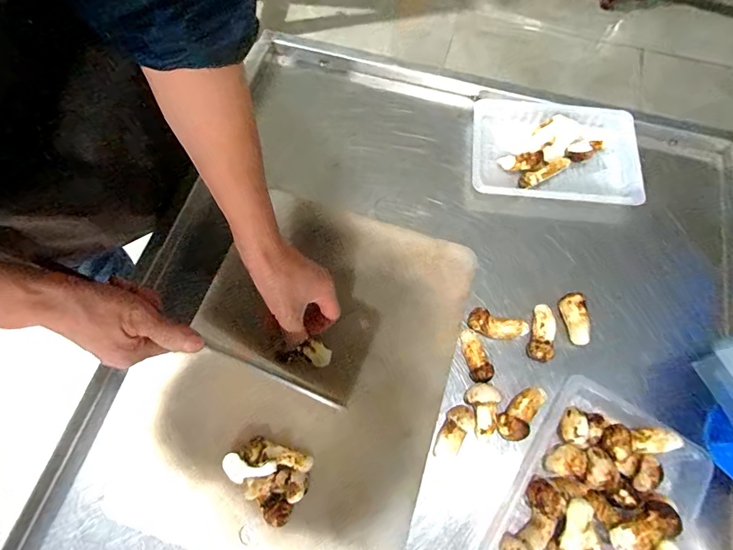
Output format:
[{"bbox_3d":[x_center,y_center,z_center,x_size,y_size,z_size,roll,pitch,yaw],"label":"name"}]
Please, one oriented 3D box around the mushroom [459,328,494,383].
[{"bbox_3d":[0.120,0.087,0.441,0.021,0.019,0.058,-10,70,-5],"label":"mushroom"}]

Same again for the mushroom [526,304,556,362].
[{"bbox_3d":[0.195,0.065,0.451,0.025,0.022,0.061,17,70,6],"label":"mushroom"}]

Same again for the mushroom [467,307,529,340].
[{"bbox_3d":[0.147,0.058,0.454,0.066,0.022,0.025,17,70,6],"label":"mushroom"}]

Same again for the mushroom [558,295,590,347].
[{"bbox_3d":[0.234,0.051,0.455,0.020,0.030,0.055,-7,69,-3],"label":"mushroom"}]

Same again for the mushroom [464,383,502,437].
[{"bbox_3d":[0.123,0.140,0.423,0.031,0.030,0.049,-12,70,-5],"label":"mushroom"}]

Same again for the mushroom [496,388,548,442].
[{"bbox_3d":[0.162,0.143,0.421,0.064,0.028,0.030,-40,74,-14],"label":"mushroom"}]

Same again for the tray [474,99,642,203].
[{"bbox_3d":[0.248,-0.164,0.534,0.210,0.035,0.147,7,69,2],"label":"tray"}]

